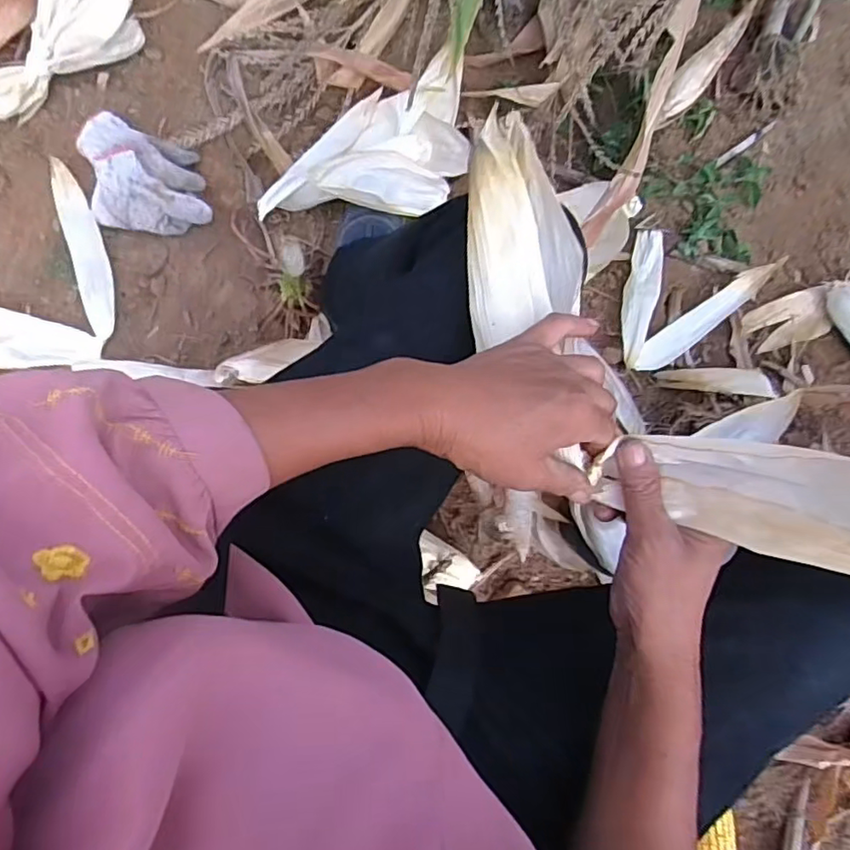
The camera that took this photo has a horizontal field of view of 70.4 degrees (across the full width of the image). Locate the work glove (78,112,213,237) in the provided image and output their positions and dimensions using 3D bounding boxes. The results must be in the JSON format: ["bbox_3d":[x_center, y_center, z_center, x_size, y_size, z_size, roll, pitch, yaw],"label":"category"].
[{"bbox_3d":[-0.356,-0.321,0.764,0.141,0.054,0.150,-9,88,-8],"label":"work glove"}]

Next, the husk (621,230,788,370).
[{"bbox_3d":[0.361,-0.203,0.860,0.254,0.035,0.170,-39,93,-8],"label":"husk"}]

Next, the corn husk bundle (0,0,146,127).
[{"bbox_3d":[-0.451,-0.480,0.748,0.114,0.096,0.271,40,99,-4],"label":"corn husk bundle"}]

